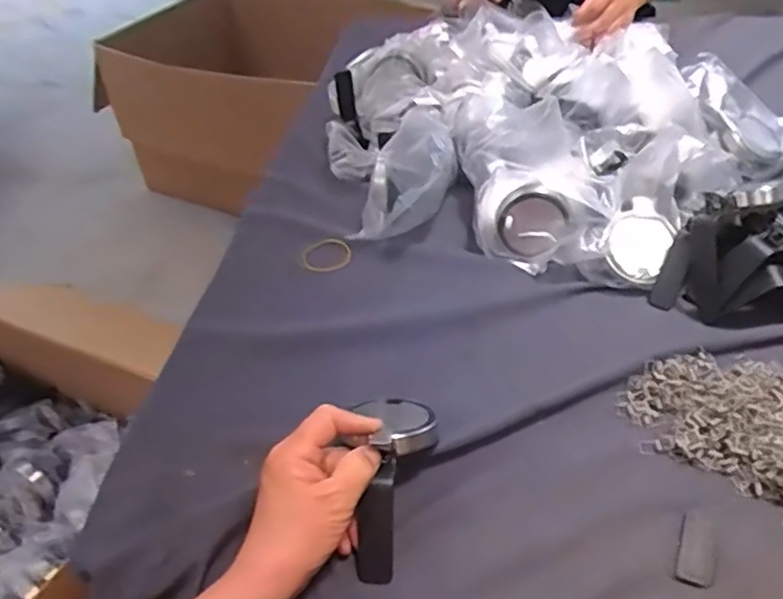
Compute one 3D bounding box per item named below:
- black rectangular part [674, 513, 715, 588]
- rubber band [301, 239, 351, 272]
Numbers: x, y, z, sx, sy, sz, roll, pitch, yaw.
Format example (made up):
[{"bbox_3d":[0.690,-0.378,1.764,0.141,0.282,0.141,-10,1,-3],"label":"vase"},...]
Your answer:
[{"bbox_3d":[0.200,0.162,0.427,0.022,0.004,0.050,16,46,19],"label":"black rectangular part"},{"bbox_3d":[-0.067,-0.044,0.663,0.050,0.004,0.046,-5,55,7],"label":"rubber band"}]

